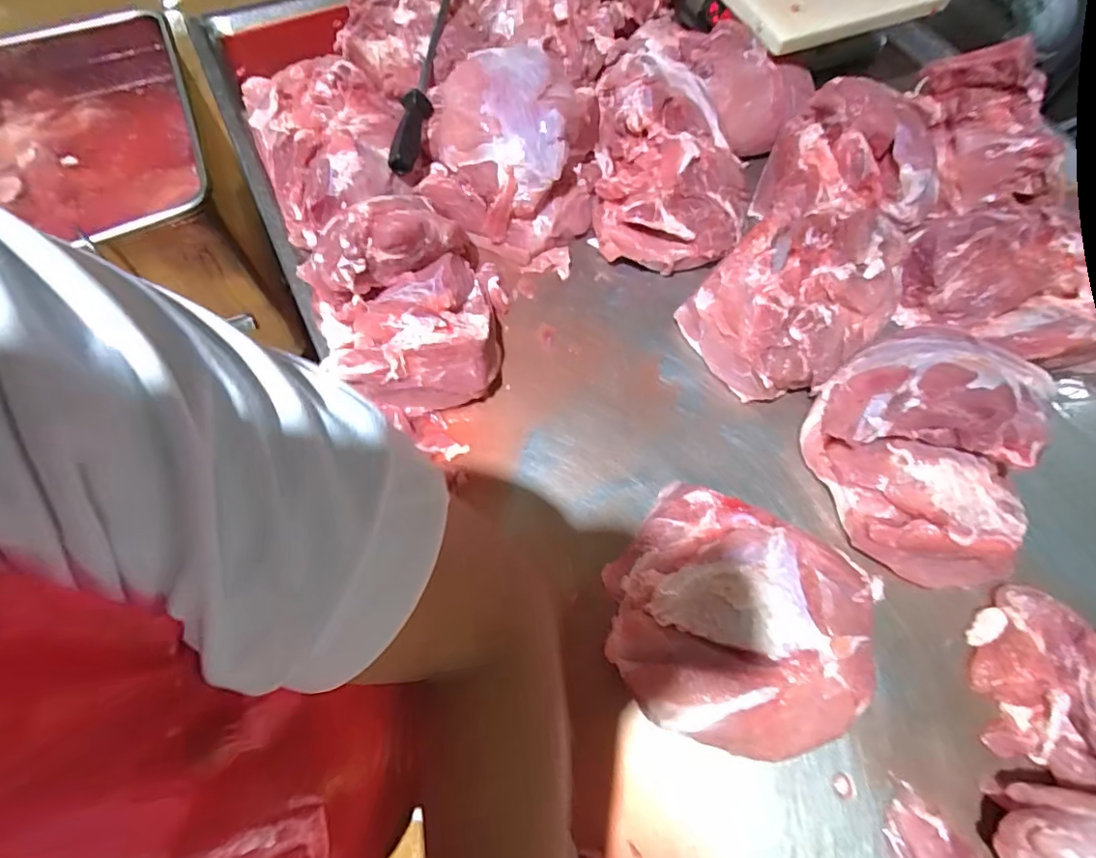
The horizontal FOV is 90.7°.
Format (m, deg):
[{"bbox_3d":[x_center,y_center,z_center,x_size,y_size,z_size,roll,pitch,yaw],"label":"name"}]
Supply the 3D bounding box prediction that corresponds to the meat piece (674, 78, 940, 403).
[{"bbox_3d":[0.340,-0.234,0.675,0.220,0.138,0.428,29,67,11],"label":"meat piece"}]

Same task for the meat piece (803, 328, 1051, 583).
[{"bbox_3d":[0.392,0.003,0.563,0.205,0.107,0.272,18,66,6],"label":"meat piece"}]

